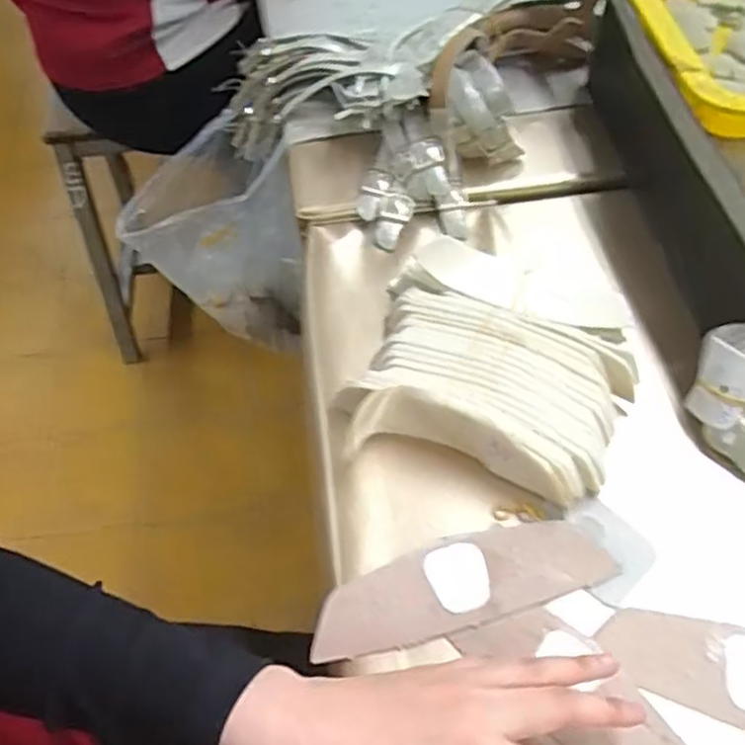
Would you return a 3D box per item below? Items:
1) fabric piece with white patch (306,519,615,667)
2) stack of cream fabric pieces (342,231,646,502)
[{"bbox_3d":[0.051,0.125,0.421,0.174,0.007,0.053,-15,58,-4],"label":"fabric piece with white patch"},{"bbox_3d":[0.080,-0.003,0.480,0.181,0.045,0.171,20,60,17],"label":"stack of cream fabric pieces"}]

